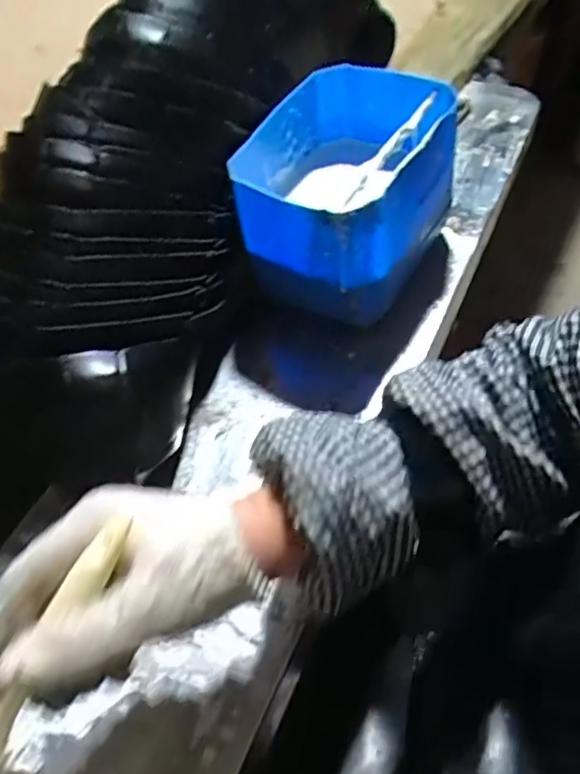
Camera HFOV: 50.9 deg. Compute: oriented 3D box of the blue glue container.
[{"bbox_3d":[0.045,-0.168,0.516,0.146,0.111,0.185,23,59,21],"label":"blue glue container"}]

